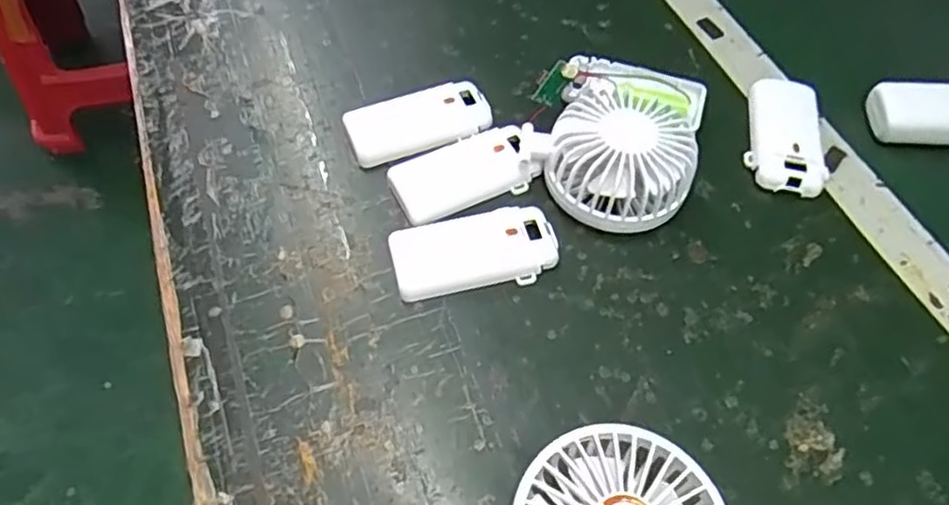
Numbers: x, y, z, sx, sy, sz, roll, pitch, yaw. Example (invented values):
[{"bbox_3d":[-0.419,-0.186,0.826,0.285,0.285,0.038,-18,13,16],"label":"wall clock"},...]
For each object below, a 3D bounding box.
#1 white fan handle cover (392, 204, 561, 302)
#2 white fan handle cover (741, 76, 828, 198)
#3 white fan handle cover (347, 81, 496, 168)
[{"bbox_3d":[0.000,-0.002,0.378,0.091,0.015,0.045,-9,57,-8],"label":"white fan handle cover"},{"bbox_3d":[0.205,-0.079,0.437,0.045,0.017,0.094,12,56,5],"label":"white fan handle cover"},{"bbox_3d":[-0.035,-0.083,0.430,0.092,0.016,0.047,-14,58,-12],"label":"white fan handle cover"}]

